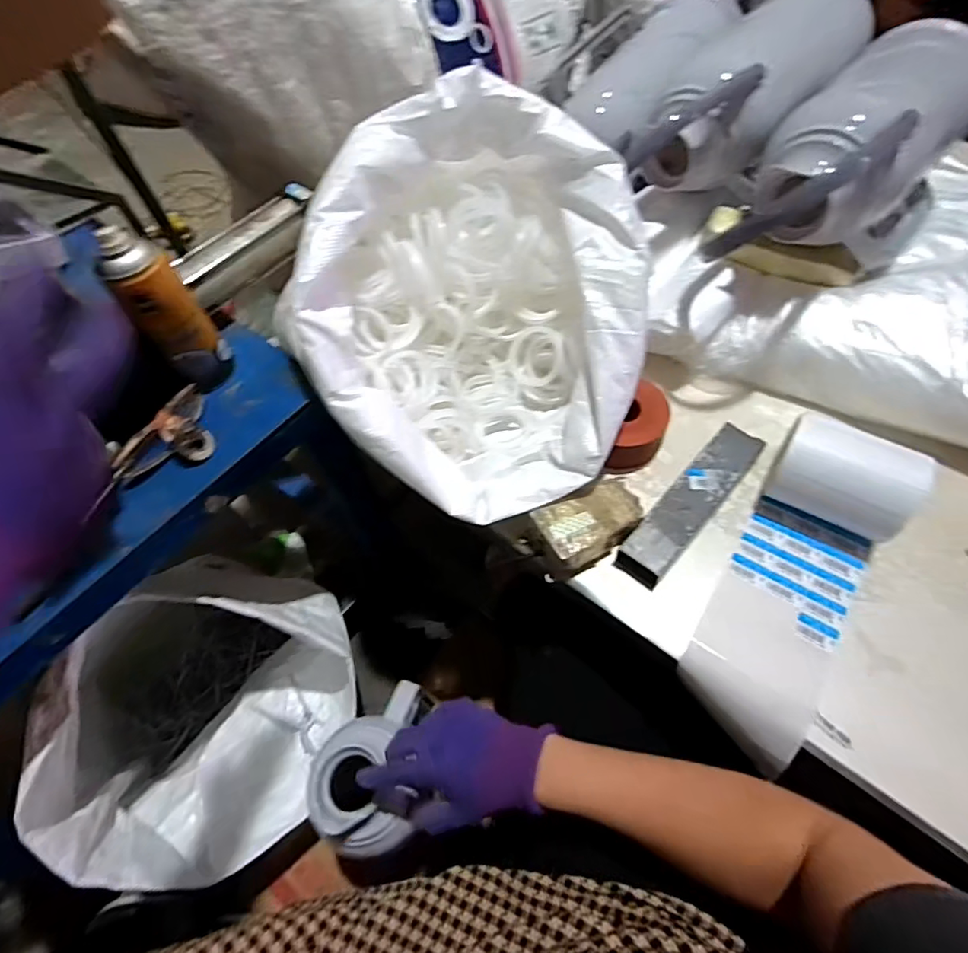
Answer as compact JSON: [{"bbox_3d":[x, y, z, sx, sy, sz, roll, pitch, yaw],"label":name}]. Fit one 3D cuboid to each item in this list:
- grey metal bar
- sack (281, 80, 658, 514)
[{"bbox_3d":[0.215,0.025,0.555,0.049,0.029,0.202,37,68,23],"label":"grey metal bar"},{"bbox_3d":[-0.027,-0.168,0.534,0.363,0.231,0.328,18,61,14],"label":"sack"}]

